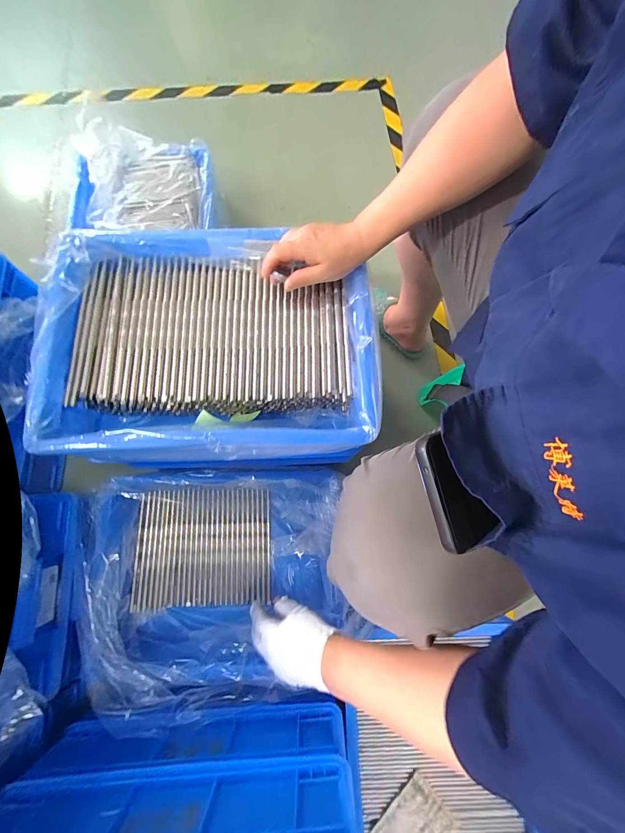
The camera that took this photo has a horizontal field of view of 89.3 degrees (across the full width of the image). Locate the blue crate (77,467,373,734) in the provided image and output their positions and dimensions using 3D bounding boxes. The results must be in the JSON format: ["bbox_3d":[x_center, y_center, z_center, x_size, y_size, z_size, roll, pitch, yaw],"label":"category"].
[{"bbox_3d":[-0.153,0.277,0.546,0.395,0.142,0.348,-4,75,-2],"label":"blue crate"}]

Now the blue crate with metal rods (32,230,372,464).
[{"bbox_3d":[-0.129,-0.096,0.444,0.402,0.112,0.293,1,75,-1],"label":"blue crate with metal rods"}]

